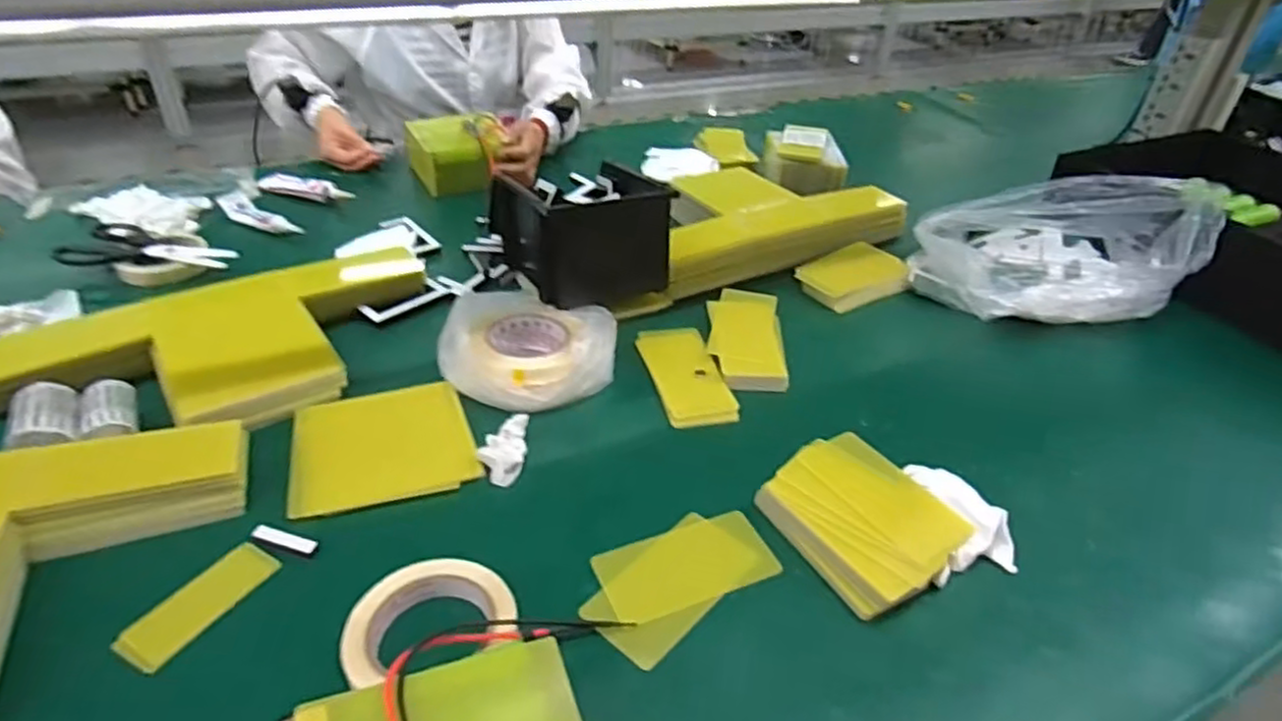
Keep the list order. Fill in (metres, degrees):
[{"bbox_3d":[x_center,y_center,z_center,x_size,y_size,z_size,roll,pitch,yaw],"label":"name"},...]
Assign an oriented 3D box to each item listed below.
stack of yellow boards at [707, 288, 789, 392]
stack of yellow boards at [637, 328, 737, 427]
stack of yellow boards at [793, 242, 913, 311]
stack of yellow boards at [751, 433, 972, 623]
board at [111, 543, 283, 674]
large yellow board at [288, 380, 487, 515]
[{"bbox_3d":[0.120,-0.027,0.811,0.084,0.020,0.166,4,36,1],"label":"stack of yellow boards"},{"bbox_3d":[0.046,0.012,0.769,0.072,0.011,0.155,-8,38,-15],"label":"stack of yellow boards"},{"bbox_3d":[0.278,-0.108,0.935,0.139,0.028,0.096,-20,44,-26],"label":"stack of yellow boards"},{"bbox_3d":[0.185,0.132,0.601,0.123,0.034,0.150,-16,40,-24],"label":"stack of yellow boards"},{"bbox_3d":[-0.320,0.176,0.519,0.042,0.009,0.106,20,39,21],"label":"board"},{"bbox_3d":[-0.234,0.078,0.652,0.155,0.006,0.133,-9,44,-22],"label":"large yellow board"}]

